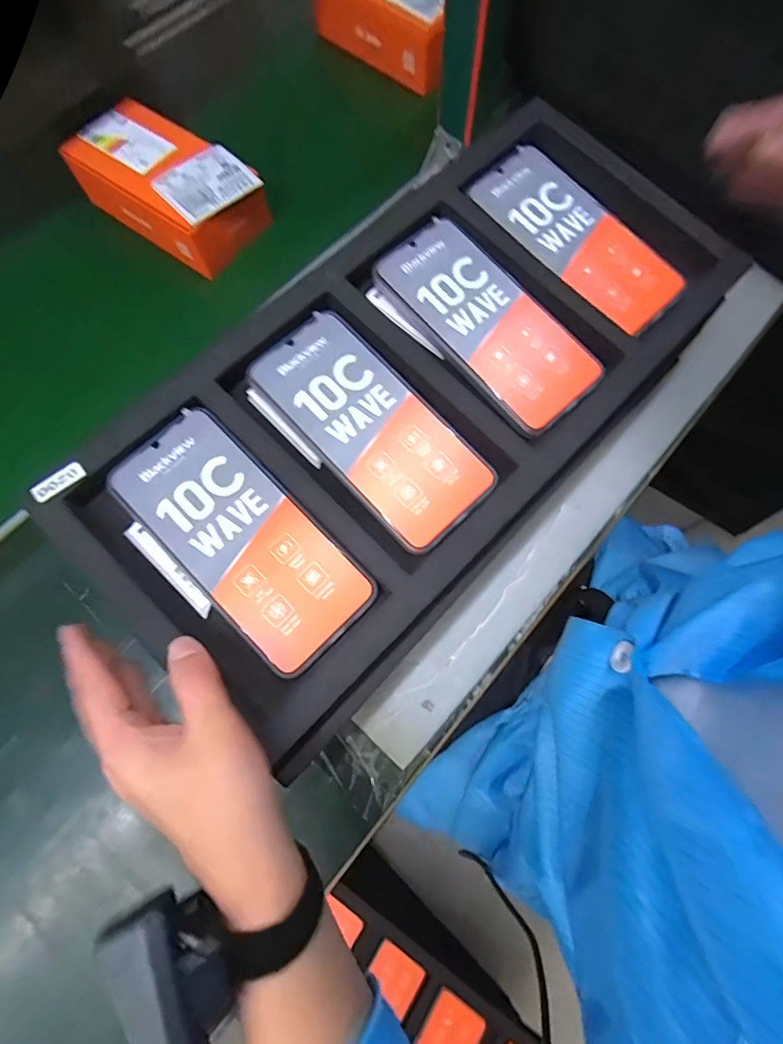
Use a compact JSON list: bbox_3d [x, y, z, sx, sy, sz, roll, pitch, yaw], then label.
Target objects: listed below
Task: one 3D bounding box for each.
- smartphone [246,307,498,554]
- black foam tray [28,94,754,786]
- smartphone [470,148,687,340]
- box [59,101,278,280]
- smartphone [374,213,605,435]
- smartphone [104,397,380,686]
[{"bbox_3d":[-0.014,-0.067,0.308,0.079,0.015,0.172,-42,76,-11],"label":"smartphone"},{"bbox_3d":[0.024,-0.105,0.320,0.231,0.033,0.471,42,78,13],"label":"black foam tray"},{"bbox_3d":[0.146,-0.224,0.359,0.077,0.005,0.173,-44,83,-9],"label":"smartphone"},{"bbox_3d":[-0.239,-0.359,0.491,0.196,0.053,0.109,38,77,12],"label":"box"},{"bbox_3d":[0.070,-0.150,0.330,0.078,0.010,0.176,-40,76,-10],"label":"smartphone"},{"bbox_3d":[-0.093,0.008,0.288,0.080,0.005,0.173,-44,83,-12],"label":"smartphone"}]

